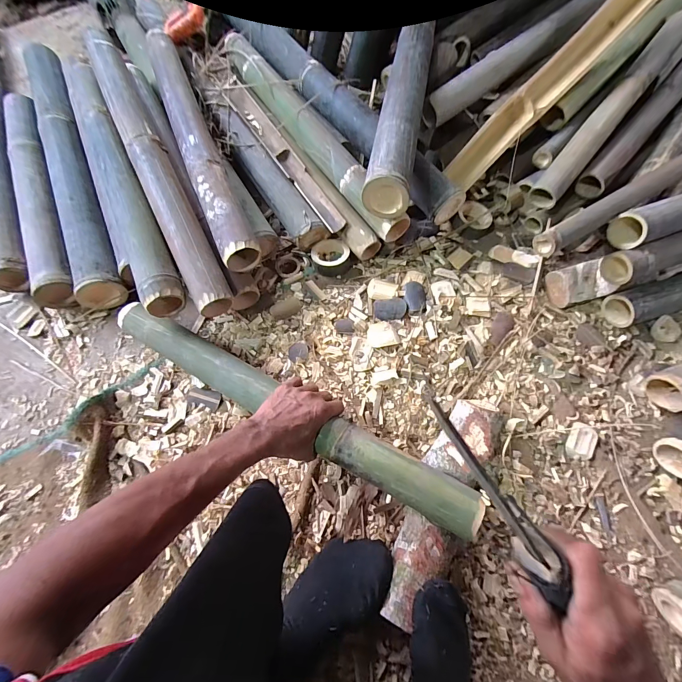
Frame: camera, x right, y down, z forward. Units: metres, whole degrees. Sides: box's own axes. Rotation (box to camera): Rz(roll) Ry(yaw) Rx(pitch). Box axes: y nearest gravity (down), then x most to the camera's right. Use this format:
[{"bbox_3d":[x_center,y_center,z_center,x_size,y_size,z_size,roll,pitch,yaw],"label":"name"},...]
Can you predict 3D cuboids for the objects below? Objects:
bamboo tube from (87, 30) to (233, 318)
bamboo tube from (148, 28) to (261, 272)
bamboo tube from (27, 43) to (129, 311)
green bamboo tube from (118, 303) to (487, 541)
[{"bbox_3d":[-0.375,-0.365,0.643,0.072,0.079,0.730,-25,71,-9],"label":"bamboo tube"},{"bbox_3d":[-0.297,-0.412,0.671,0.070,0.068,0.644,-22,71,-8],"label":"bamboo tube"},{"bbox_3d":[-0.612,-0.427,0.733,0.077,0.066,0.822,-24,71,-7],"label":"bamboo tube"},{"bbox_3d":[-0.101,0.098,0.518,0.643,0.058,0.064,26,73,15],"label":"green bamboo tube"}]

